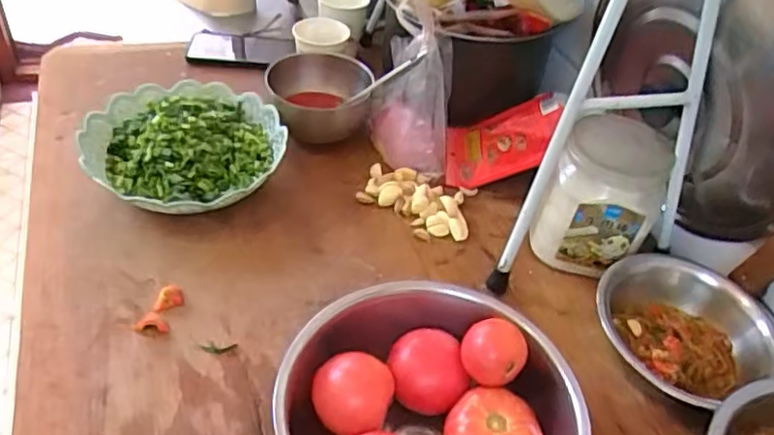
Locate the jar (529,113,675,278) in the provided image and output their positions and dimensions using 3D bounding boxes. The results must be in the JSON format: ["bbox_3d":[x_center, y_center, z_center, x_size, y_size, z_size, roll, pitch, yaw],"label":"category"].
[{"bbox_3d":[0.215,-0.019,0.637,0.101,0.131,0.103,4,44,-3],"label":"jar"}]

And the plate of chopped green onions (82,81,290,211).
[{"bbox_3d":[-0.214,-0.072,0.680,0.199,0.070,0.194,4,44,-3],"label":"plate of chopped green onions"}]

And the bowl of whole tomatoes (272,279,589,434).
[{"bbox_3d":[0.030,0.153,0.469,0.209,0.081,0.207,4,44,-3],"label":"bowl of whole tomatoes"}]

